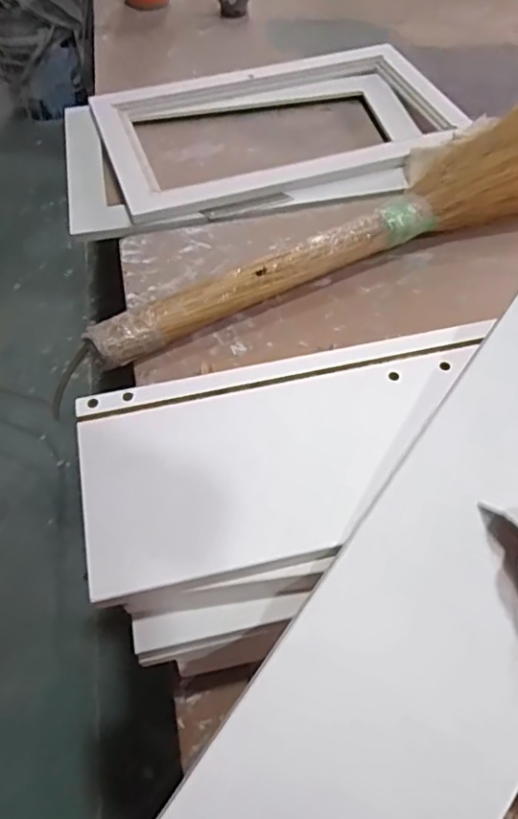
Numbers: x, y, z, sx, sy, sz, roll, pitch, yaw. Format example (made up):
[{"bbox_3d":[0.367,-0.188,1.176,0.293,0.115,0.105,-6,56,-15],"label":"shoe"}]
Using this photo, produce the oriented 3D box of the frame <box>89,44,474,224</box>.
[{"bbox_3d":[0.027,-0.353,0.738,0.424,0.015,0.270,-14,57,-8],"label":"frame"}]

